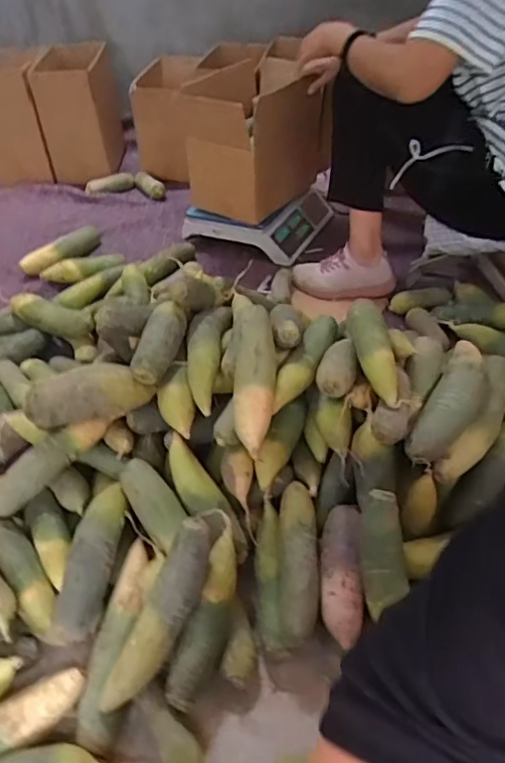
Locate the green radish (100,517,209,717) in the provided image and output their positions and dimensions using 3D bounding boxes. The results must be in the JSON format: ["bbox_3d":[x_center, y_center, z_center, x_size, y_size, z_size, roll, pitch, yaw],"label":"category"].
[{"bbox_3d":[-0.108,0.286,0.699,0.052,0.047,0.237,21,77,23],"label":"green radish"}]

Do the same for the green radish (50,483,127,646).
[{"bbox_3d":[-0.220,0.239,0.782,0.059,0.048,0.215,5,58,8],"label":"green radish"}]

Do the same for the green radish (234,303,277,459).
[{"bbox_3d":[0.003,-0.006,0.801,0.058,0.060,0.224,0,65,3],"label":"green radish"}]

